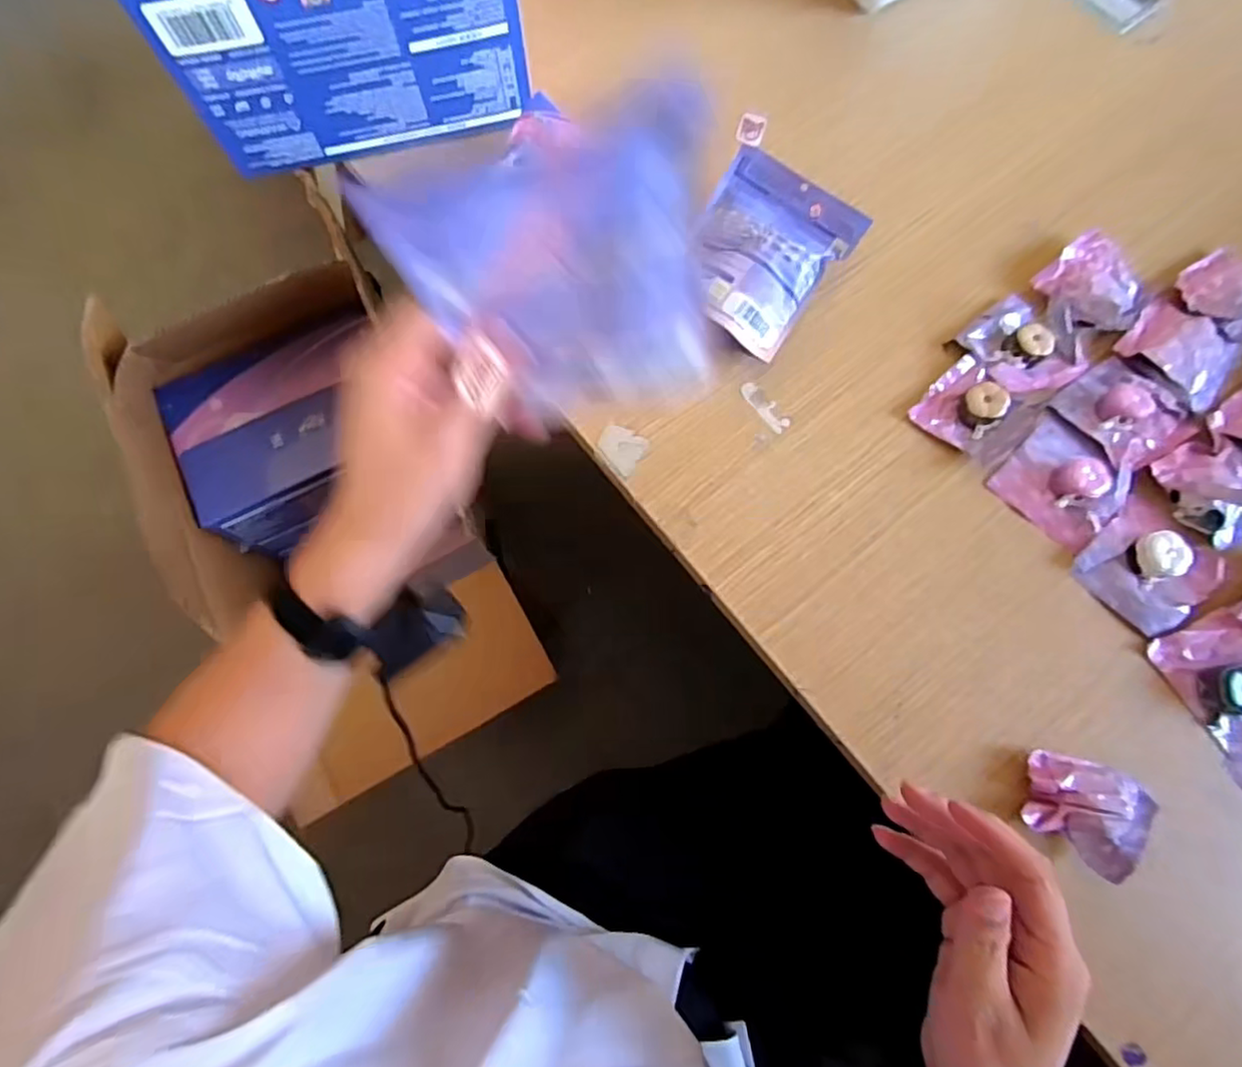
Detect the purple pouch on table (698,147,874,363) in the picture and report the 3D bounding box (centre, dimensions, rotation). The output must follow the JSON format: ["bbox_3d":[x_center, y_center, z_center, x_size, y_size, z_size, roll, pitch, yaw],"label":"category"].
[{"bbox_3d":[0.118,-0.242,0.557,0.127,0.040,0.160,34,77,10],"label":"purple pouch on table"}]

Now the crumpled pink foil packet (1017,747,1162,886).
[{"bbox_3d":[0.309,0.186,0.424,0.075,0.037,0.065,22,75,7],"label":"crumpled pink foil packet"}]

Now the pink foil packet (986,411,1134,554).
[{"bbox_3d":[0.354,-0.045,0.502,0.082,0.020,0.090,44,79,12],"label":"pink foil packet"}]

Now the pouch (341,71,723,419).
[{"bbox_3d":[-0.022,-0.112,0.294,0.133,0.138,0.009,-12,55,9],"label":"pouch"}]

